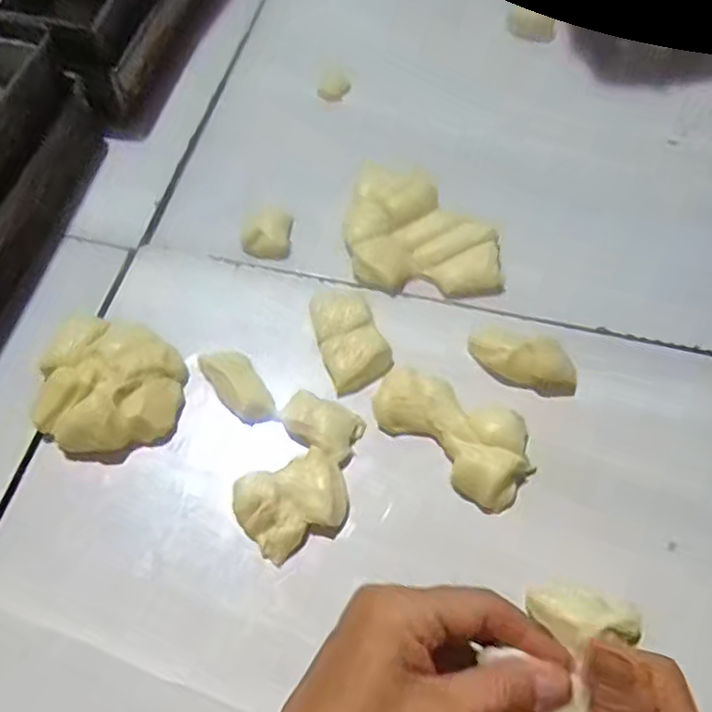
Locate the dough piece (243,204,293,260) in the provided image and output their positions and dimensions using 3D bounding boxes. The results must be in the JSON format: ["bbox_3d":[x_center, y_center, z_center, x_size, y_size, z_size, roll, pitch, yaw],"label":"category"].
[{"bbox_3d":[-0.073,-0.102,0.520,0.035,0.022,0.041,1,63,1],"label":"dough piece"}]

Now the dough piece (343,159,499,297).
[{"bbox_3d":[0.056,-0.102,0.511,0.122,0.029,0.101,8,63,4],"label":"dough piece"}]

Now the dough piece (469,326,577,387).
[{"bbox_3d":[0.123,0.001,0.461,0.077,0.026,0.044,21,65,10],"label":"dough piece"}]

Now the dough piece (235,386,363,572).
[{"bbox_3d":[-0.035,0.079,0.417,0.069,0.022,0.107,24,66,12],"label":"dough piece"}]

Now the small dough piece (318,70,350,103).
[{"bbox_3d":[-0.020,-0.259,0.604,0.019,0.017,0.030,31,67,15],"label":"small dough piece"}]

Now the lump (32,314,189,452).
[{"bbox_3d":[-0.175,0.021,0.448,0.099,0.037,0.098,0,63,0],"label":"lump"}]

